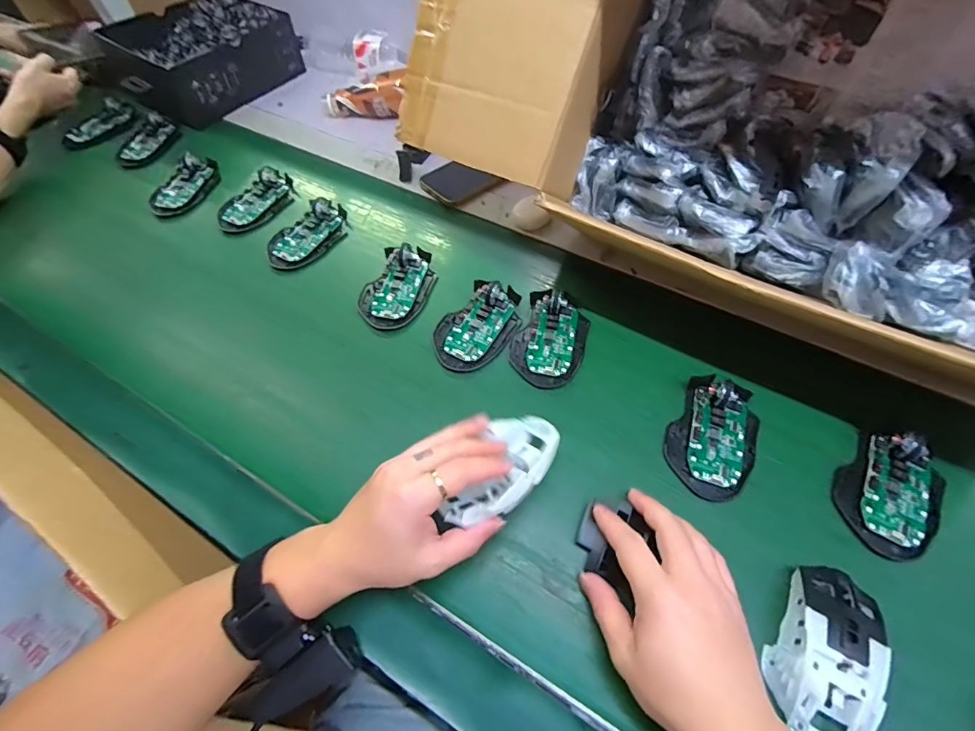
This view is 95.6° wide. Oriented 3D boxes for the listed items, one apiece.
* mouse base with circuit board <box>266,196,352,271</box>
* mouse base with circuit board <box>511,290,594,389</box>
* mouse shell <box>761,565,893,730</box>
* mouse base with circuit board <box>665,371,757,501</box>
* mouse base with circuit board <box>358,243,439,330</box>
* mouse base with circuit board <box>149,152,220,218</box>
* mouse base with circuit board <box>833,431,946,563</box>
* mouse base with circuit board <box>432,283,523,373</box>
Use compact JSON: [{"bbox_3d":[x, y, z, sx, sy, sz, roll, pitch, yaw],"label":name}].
[{"bbox_3d":[-0.223,-0.163,0.551,0.111,0.028,0.061,-40,66,-20],"label":"mouse base with circuit board"},{"bbox_3d":[0.066,-0.031,0.454,0.070,0.021,0.107,19,62,13],"label":"mouse base with circuit board"},{"bbox_3d":[0.236,0.199,0.304,0.059,0.033,0.112,27,64,17],"label":"mouse shell"},{"bbox_3d":[0.206,0.061,0.396,0.073,0.025,0.110,27,64,17],"label":"mouse base with circuit board"},{"bbox_3d":[-0.102,-0.093,0.502,0.071,0.027,0.112,20,62,14],"label":"mouse base with circuit board"},{"bbox_3d":[-0.418,-0.248,0.611,0.054,0.031,0.109,18,61,12],"label":"mouse base with circuit board"},{"bbox_3d":[0.338,0.105,0.367,0.069,0.030,0.101,35,66,20],"label":"mouse base with circuit board"},{"bbox_3d":[-0.009,-0.047,0.468,0.070,0.022,0.115,34,66,20],"label":"mouse base with circuit board"}]

